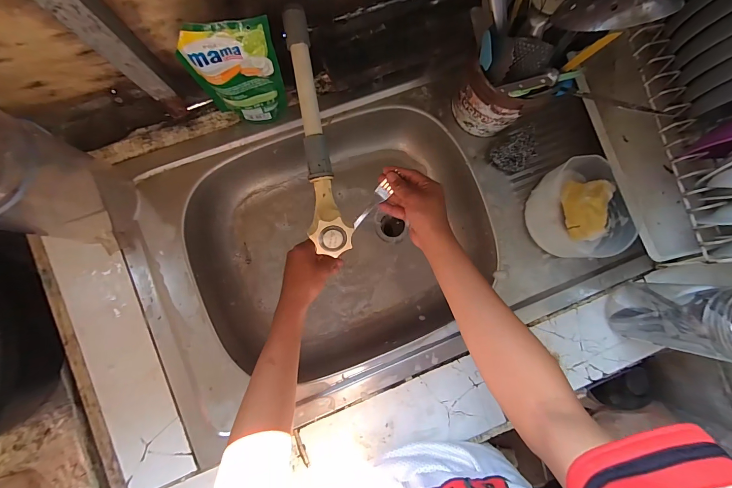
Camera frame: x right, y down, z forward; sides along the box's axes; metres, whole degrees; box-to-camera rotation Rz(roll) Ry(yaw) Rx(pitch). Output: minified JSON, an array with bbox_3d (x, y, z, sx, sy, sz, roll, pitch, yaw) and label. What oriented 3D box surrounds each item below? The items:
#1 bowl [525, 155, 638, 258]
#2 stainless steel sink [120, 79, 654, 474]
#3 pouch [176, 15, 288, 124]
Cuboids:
[{"bbox_3d":[0.338,-0.050,0.519,0.138,0.064,0.142,1,85,-6],"label":"bowl"},{"bbox_3d":[0.025,-0.021,0.574,0.751,0.124,0.448,-21,86,-6],"label":"stainless steel sink"},{"bbox_3d":[-0.168,-0.219,0.442,0.111,0.161,0.051,-13,86,-7],"label":"pouch"}]

